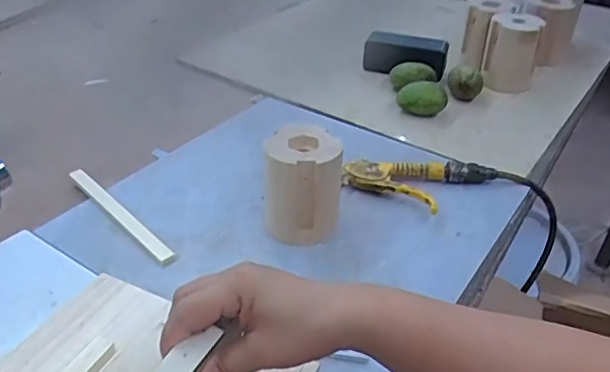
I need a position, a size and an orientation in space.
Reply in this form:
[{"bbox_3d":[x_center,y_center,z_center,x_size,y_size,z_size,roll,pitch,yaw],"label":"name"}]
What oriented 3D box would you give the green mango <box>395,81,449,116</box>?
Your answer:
[{"bbox_3d":[0.169,-0.123,0.817,0.069,0.048,0.047,7,34,6],"label":"green mango"}]

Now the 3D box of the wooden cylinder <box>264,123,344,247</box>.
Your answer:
[{"bbox_3d":[-0.002,0.001,0.585,0.077,0.103,0.072,4,34,1],"label":"wooden cylinder"}]

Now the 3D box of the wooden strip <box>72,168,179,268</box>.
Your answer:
[{"bbox_3d":[-0.204,0.028,0.614,0.200,0.011,0.018,31,42,35],"label":"wooden strip"}]

